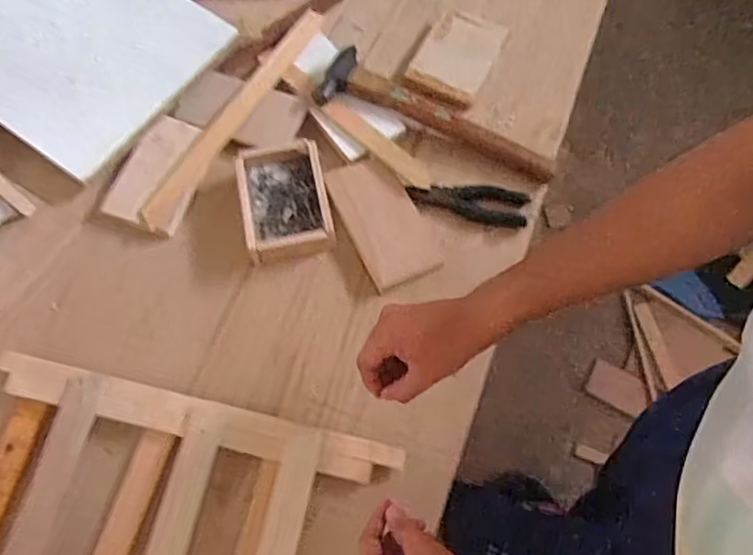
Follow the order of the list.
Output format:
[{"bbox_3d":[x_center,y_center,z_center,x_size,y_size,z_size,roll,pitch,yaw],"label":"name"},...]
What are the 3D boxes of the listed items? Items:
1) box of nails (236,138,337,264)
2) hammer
[{"bbox_3d":[-0.106,-0.090,0.689,0.096,0.035,0.145,-12,68,-4],"label":"box of nails"},{"bbox_3d":[0.071,-0.195,0.726,0.302,0.032,0.072,26,71,11],"label":"hammer"}]

